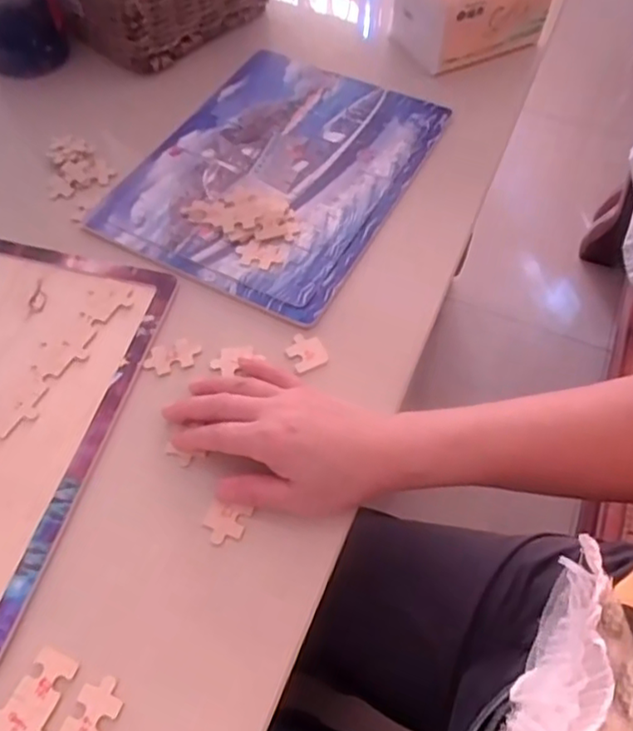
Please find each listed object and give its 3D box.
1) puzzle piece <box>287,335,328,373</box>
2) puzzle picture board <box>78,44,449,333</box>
[{"bbox_3d":[-0.007,-0.011,0.465,0.026,0.004,0.031,-25,62,-15],"label":"puzzle piece"},{"bbox_3d":[-0.031,-0.183,0.564,0.215,0.012,0.289,24,61,14],"label":"puzzle picture board"}]

